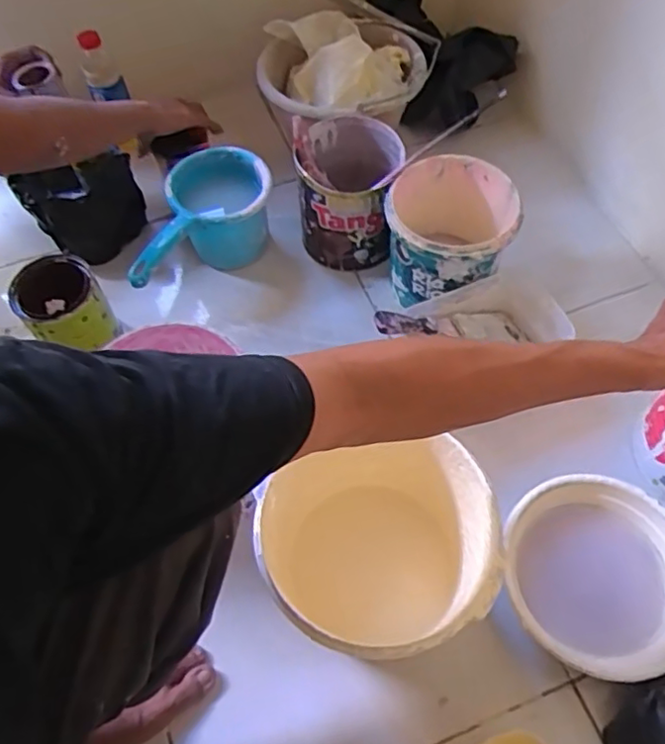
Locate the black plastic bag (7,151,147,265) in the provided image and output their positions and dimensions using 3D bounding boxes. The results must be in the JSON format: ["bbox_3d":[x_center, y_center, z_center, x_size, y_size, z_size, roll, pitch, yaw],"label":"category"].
[{"bbox_3d":[-0.375,-0.236,0.920,0.171,0.124,0.079,-11,61,-5],"label":"black plastic bag"}]

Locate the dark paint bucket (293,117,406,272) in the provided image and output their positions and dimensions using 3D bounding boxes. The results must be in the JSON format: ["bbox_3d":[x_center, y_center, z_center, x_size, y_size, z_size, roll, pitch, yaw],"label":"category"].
[{"bbox_3d":[0.024,-0.264,0.895,0.144,0.158,0.154,-1,60,1],"label":"dark paint bucket"}]

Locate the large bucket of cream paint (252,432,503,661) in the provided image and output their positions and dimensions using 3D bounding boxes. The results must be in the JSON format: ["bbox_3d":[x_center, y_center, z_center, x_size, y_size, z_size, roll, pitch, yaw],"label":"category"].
[{"bbox_3d":[0.044,0.173,0.620,0.203,0.189,0.212,-1,60,1],"label":"large bucket of cream paint"}]

